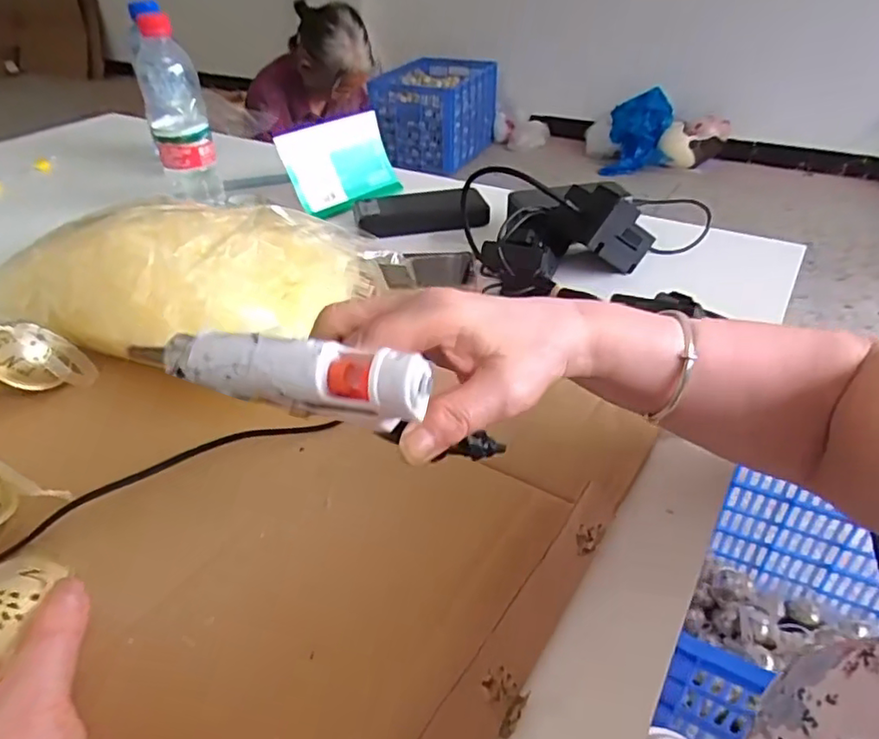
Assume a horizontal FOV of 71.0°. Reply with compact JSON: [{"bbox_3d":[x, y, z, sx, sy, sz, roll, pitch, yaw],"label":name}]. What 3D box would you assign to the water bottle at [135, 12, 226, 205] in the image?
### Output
[{"bbox_3d":[-0.309,-0.299,0.730,0.065,0.211,0.059,-15,39,-17],"label":"water bottle"}]

